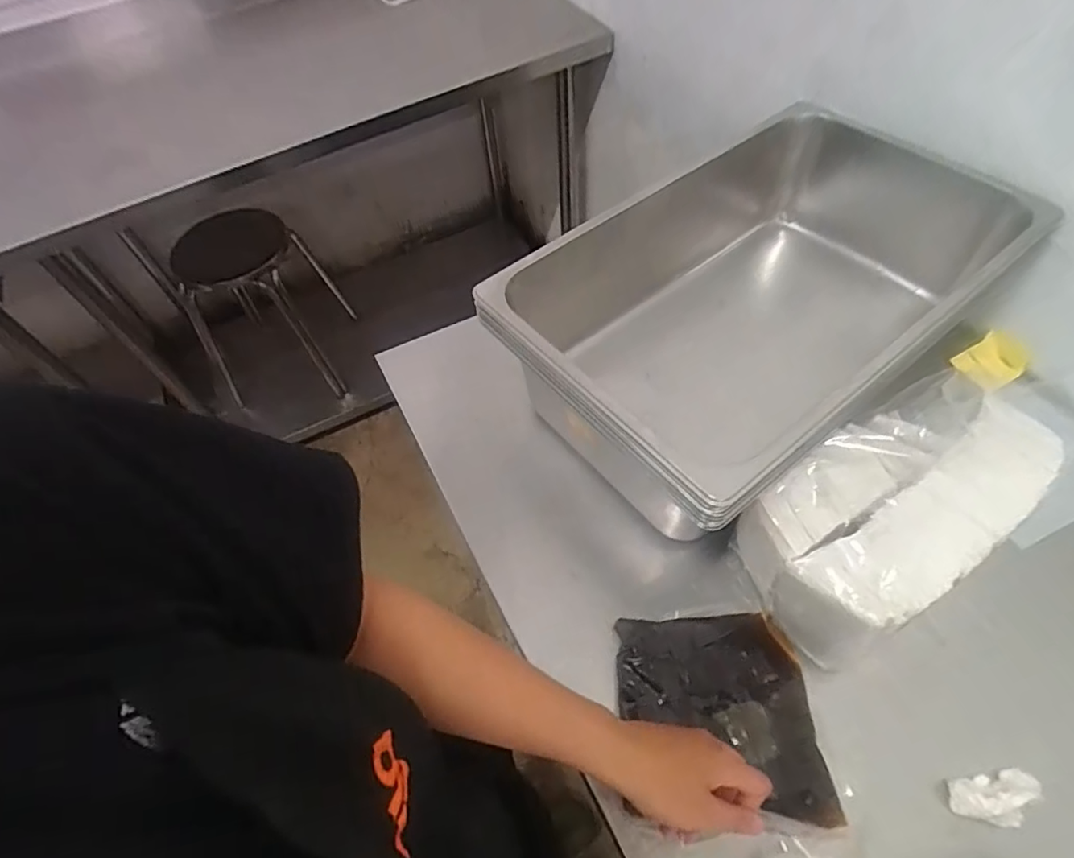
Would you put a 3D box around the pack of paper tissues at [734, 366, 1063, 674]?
[{"bbox_3d":[0.318,0.074,0.522,0.271,0.129,0.140,-29,59,-14],"label":"pack of paper tissues"}]

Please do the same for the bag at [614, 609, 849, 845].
[{"bbox_3d":[0.156,0.246,0.501,0.161,0.022,0.174,-4,56,2],"label":"bag"}]

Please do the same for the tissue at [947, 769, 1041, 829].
[{"bbox_3d":[0.367,0.296,0.462,0.065,0.018,0.035,-10,56,-2],"label":"tissue"}]

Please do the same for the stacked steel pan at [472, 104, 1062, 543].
[{"bbox_3d":[0.250,-0.131,0.660,0.537,0.196,0.328,-34,60,-16],"label":"stacked steel pan"}]

